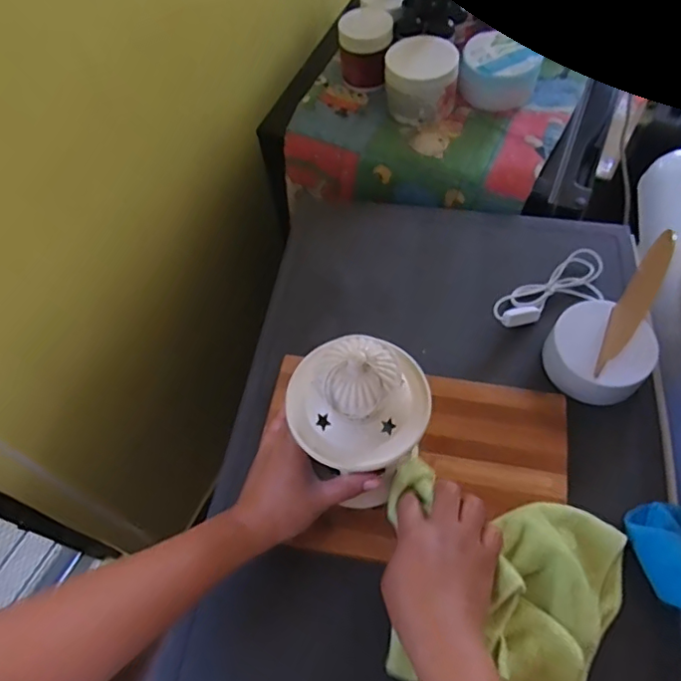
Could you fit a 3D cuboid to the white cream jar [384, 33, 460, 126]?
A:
[{"bbox_3d":[0.104,-0.334,0.723,0.091,0.070,0.088,5,60,7],"label":"white cream jar"}]

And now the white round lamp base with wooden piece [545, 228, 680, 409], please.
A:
[{"bbox_3d":[0.262,-0.015,0.528,0.128,0.107,0.093,-41,65,-19],"label":"white round lamp base with wooden piece"}]

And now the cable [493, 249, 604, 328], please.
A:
[{"bbox_3d":[0.231,-0.050,0.599,0.146,0.021,0.066,-31,62,-14],"label":"cable"}]

